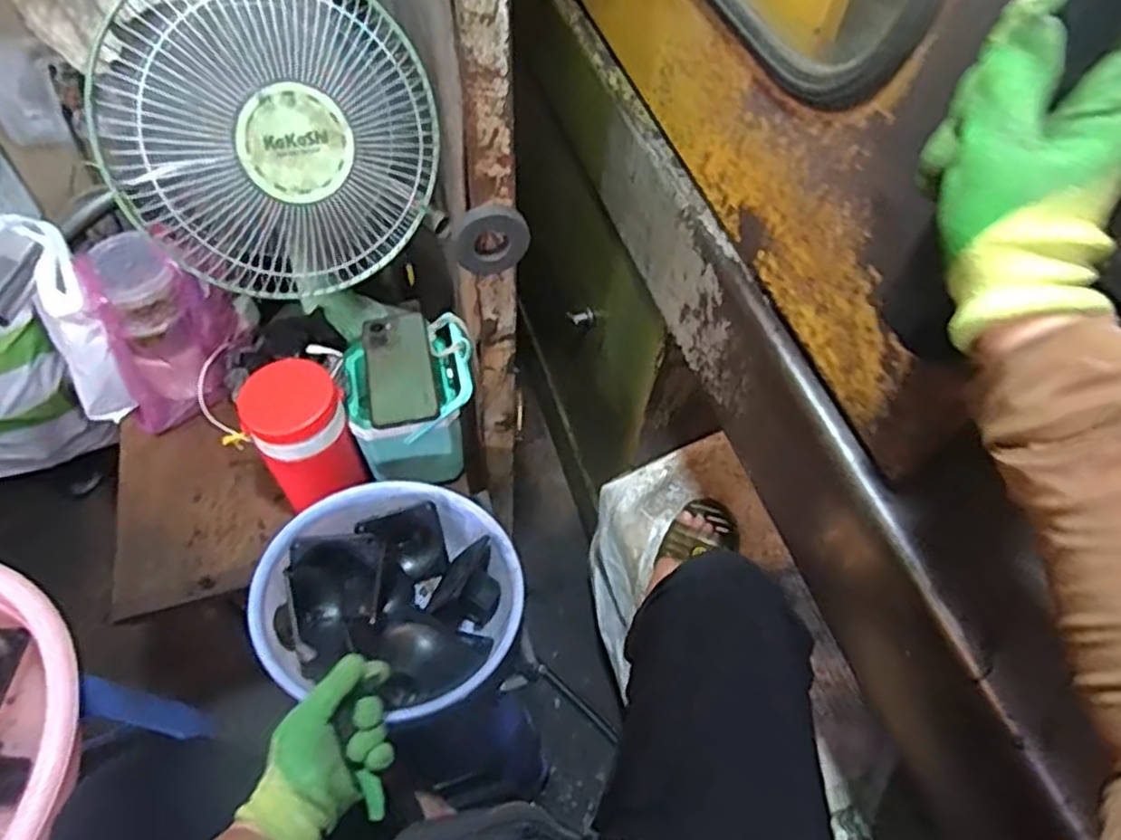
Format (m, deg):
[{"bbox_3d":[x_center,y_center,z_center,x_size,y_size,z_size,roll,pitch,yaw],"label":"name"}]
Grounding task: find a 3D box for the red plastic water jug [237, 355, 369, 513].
[{"bbox_3d":[-0.300,0.031,0.851,0.101,0.205,0.093,-26,60,-20],"label":"red plastic water jug"}]

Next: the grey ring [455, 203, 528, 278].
[{"bbox_3d":[-0.061,-0.157,0.637,0.064,0.076,0.012,-12,56,-12],"label":"grey ring"}]

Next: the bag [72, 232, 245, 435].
[{"bbox_3d":[-0.518,-0.122,0.947,0.169,0.206,0.139,-22,58,-18],"label":"bag"}]

